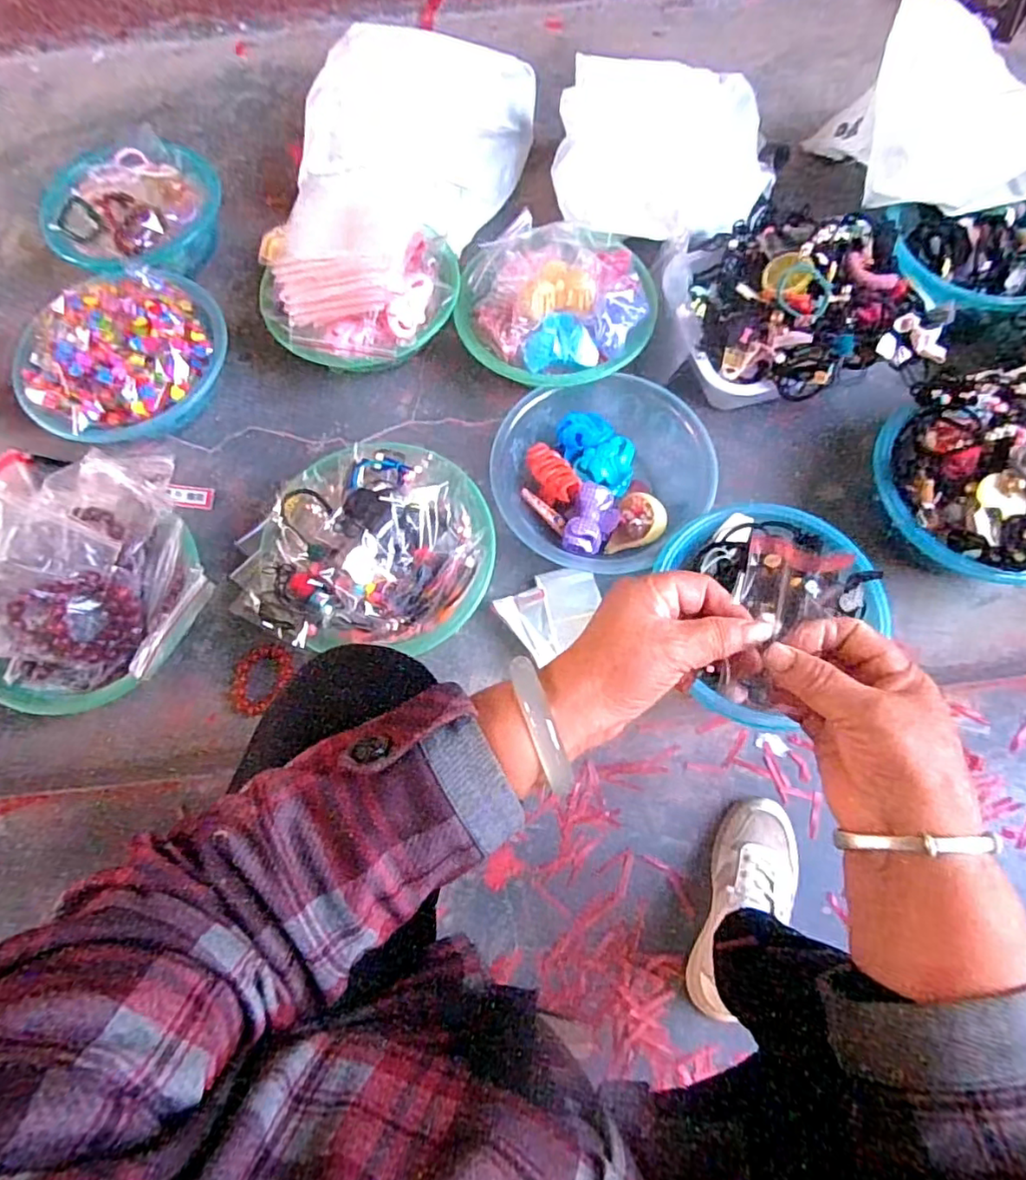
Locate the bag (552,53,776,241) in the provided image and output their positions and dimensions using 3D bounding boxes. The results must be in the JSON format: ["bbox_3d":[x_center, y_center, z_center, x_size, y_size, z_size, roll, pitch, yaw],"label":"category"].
[{"bbox_3d":[0.196,-0.567,0.782,0.281,0.071,0.258,7,71,4],"label":"bag"}]

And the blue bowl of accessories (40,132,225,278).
[{"bbox_3d":[-0.500,-0.501,0.812,0.201,0.087,0.209,0,70,1],"label":"blue bowl of accessories"}]

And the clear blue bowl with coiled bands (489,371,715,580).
[{"bbox_3d":[0.098,-0.130,0.686,0.222,0.075,0.222,0,70,1],"label":"clear blue bowl with coiled bands"}]

